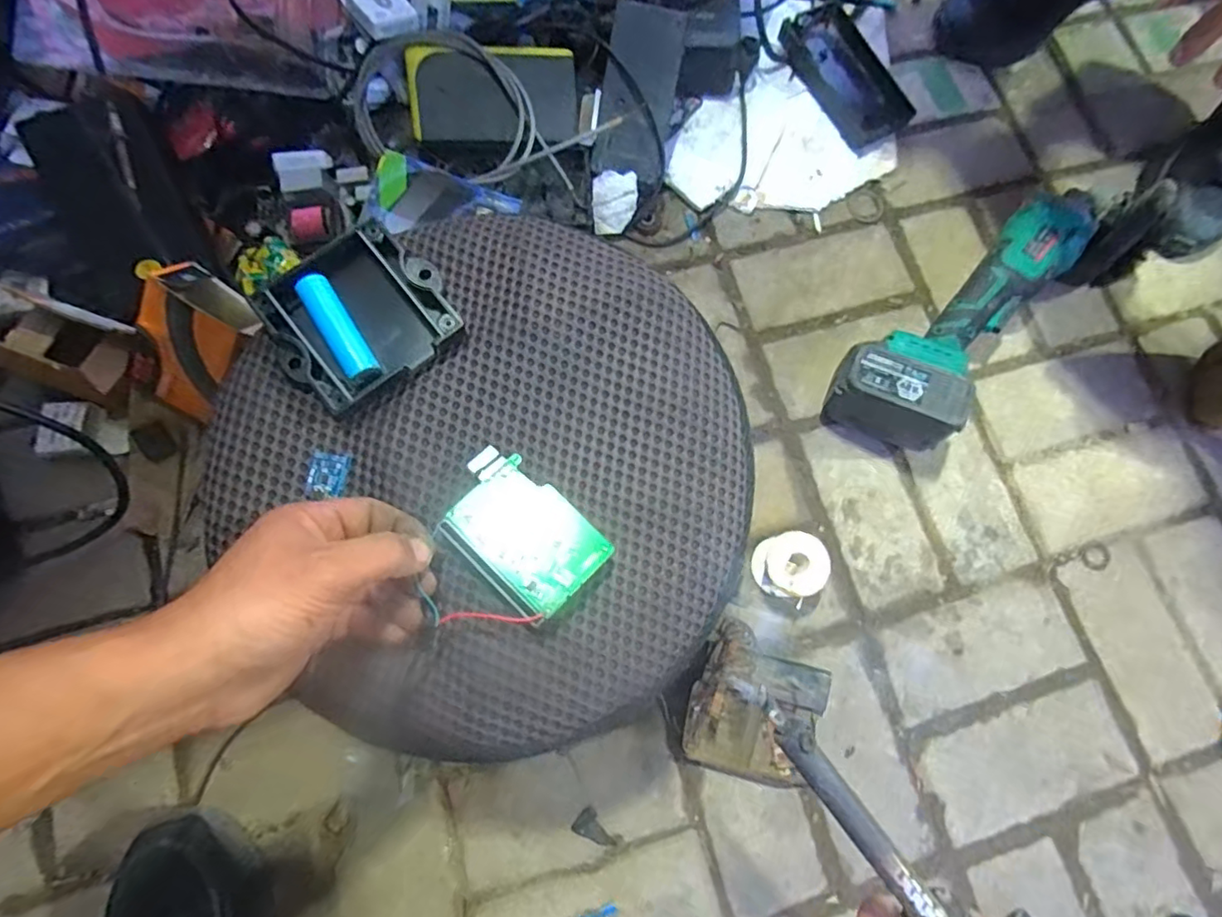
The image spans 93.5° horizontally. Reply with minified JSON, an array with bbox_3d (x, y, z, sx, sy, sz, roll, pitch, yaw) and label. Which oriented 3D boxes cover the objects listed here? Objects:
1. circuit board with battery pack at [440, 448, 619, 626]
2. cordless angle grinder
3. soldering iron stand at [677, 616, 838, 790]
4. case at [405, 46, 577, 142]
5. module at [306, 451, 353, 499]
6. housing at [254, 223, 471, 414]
[{"bbox_3d":[-0.050,0.041,0.316,0.088,0.017,0.061,42,64,10],"label":"circuit board with battery pack"},{"bbox_3d":[0.371,-0.140,0.568,0.366,0.088,0.114,-39,82,-10],"label":"cordless angle grinder"},{"bbox_3d":[0.127,0.219,0.501,0.107,0.032,0.117,25,77,3],"label":"soldering iron stand"},{"bbox_3d":[-0.114,-0.356,0.562,0.158,0.016,0.082,-5,101,-8],"label":"case"},{"bbox_3d":[-0.162,0.010,0.328,0.020,0.005,0.027,12,77,0],"label":"module"},{"bbox_3d":[-0.149,-0.085,0.337,0.100,0.022,0.093,-37,81,-10],"label":"housing"}]

